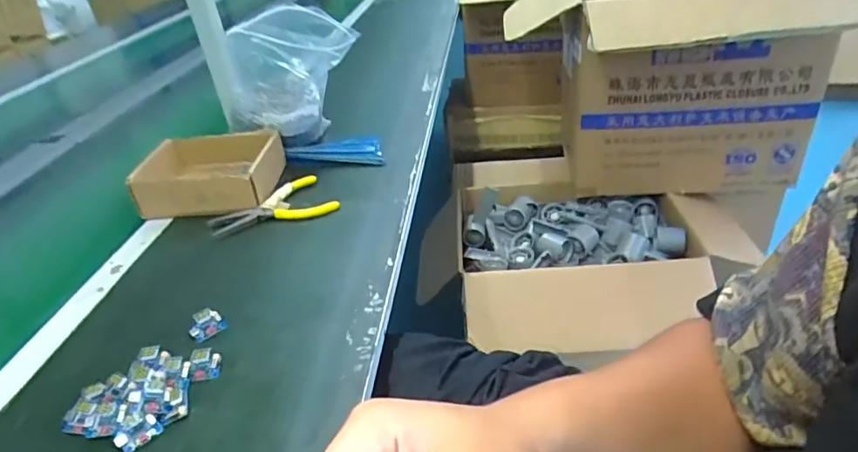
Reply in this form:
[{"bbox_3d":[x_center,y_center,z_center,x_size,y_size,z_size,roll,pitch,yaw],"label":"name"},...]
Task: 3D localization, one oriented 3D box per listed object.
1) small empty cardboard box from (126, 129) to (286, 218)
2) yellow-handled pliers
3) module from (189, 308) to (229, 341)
[{"bbox_3d":[-0.295,-0.072,0.723,0.166,0.055,0.142,-5,33,3],"label":"small empty cardboard box"},{"bbox_3d":[-0.198,-0.030,0.683,0.152,0.010,0.097,-13,33,-10],"label":"yellow-handled pliers"},{"bbox_3d":[-0.209,0.092,0.503,0.030,0.013,0.028,-29,39,-31],"label":"module"}]

